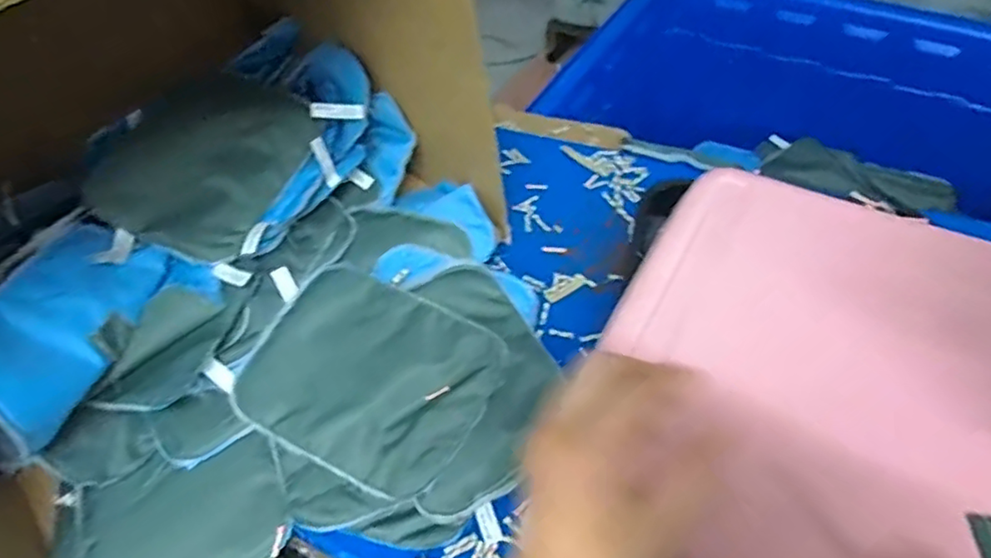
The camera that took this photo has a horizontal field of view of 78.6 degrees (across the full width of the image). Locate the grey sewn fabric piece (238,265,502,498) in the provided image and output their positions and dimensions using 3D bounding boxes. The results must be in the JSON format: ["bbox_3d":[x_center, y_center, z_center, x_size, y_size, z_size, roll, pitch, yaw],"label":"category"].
[{"bbox_3d":[-0.119,0.085,0.564,0.224,0.034,0.171,20,57,19],"label":"grey sewn fabric piece"}]

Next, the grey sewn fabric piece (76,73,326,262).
[{"bbox_3d":[-0.318,-0.143,0.666,0.212,0.027,0.232,1,61,-1],"label":"grey sewn fabric piece"}]

